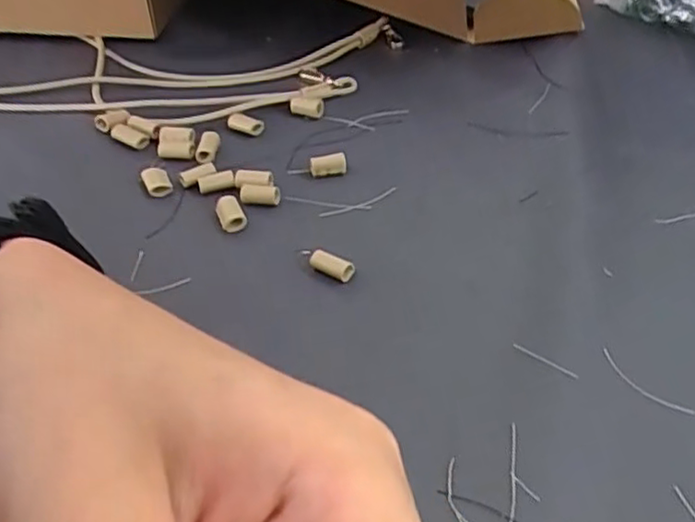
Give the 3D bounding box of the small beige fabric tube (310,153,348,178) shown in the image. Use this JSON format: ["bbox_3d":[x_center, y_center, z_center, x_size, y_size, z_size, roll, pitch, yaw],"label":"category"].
[{"bbox_3d":[-0.012,-0.057,0.393,0.021,0.011,0.009,-6,43,-2],"label":"small beige fabric tube"}]

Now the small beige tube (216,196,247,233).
[{"bbox_3d":[-0.063,-0.026,0.362,0.013,0.013,0.021,-17,45,-14],"label":"small beige tube"}]

